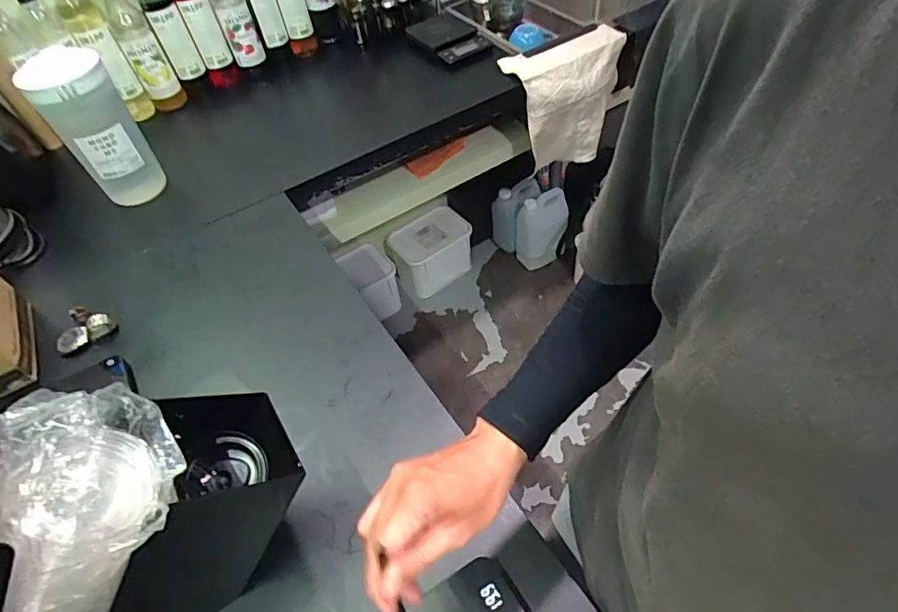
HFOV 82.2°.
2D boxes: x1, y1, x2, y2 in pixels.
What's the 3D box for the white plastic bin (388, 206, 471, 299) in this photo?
[{"bbox_3d":[-0.067,-0.187,1.898,0.301,0.227,0.183,-28,53,-16],"label":"white plastic bin"}]

